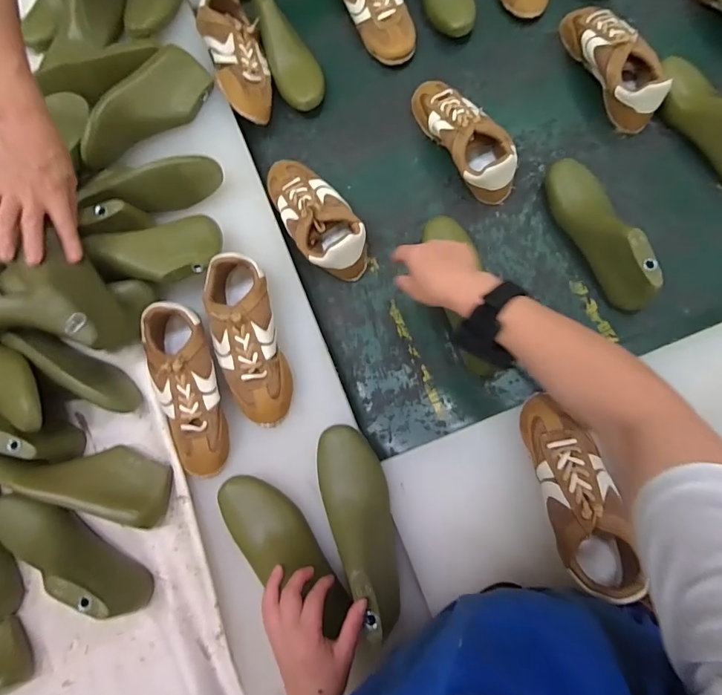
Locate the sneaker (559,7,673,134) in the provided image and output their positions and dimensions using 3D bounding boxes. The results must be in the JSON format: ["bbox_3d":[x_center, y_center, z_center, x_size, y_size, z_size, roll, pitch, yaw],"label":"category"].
[{"bbox_3d":[0.380,-0.439,0.655,0.078,0.064,0.227,-26,77,-1],"label":"sneaker"}]

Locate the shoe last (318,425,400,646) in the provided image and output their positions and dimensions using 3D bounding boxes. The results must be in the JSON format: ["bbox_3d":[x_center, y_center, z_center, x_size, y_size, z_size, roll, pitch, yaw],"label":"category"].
[{"bbox_3d":[0.001,0.203,0.505,0.074,0.068,0.225,-16,65,0],"label":"shoe last"}]

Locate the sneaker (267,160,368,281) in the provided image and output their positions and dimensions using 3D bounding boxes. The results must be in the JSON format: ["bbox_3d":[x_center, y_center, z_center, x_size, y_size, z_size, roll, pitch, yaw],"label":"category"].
[{"bbox_3d":[-0.068,-0.204,0.649,0.101,0.073,0.225,-27,77,-1],"label":"sneaker"}]

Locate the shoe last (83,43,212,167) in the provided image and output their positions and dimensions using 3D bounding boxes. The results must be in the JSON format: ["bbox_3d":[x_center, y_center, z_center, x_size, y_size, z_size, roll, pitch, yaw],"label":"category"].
[{"bbox_3d":[-0.327,-0.357,0.656,0.084,0.077,0.237,34,84,11],"label":"shoe last"}]

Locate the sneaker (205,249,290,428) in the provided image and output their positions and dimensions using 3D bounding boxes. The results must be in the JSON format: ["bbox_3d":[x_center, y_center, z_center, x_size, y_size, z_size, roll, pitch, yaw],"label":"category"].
[{"bbox_3d":[-0.151,-0.008,0.580,0.085,0.074,0.224,-16,78,2],"label":"sneaker"}]

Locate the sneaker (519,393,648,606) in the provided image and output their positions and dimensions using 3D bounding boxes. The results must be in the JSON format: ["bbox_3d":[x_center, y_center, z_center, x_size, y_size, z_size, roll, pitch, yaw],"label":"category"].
[{"bbox_3d":[0.240,0.161,0.484,0.079,0.069,0.211,-18,78,2],"label":"sneaker"}]

